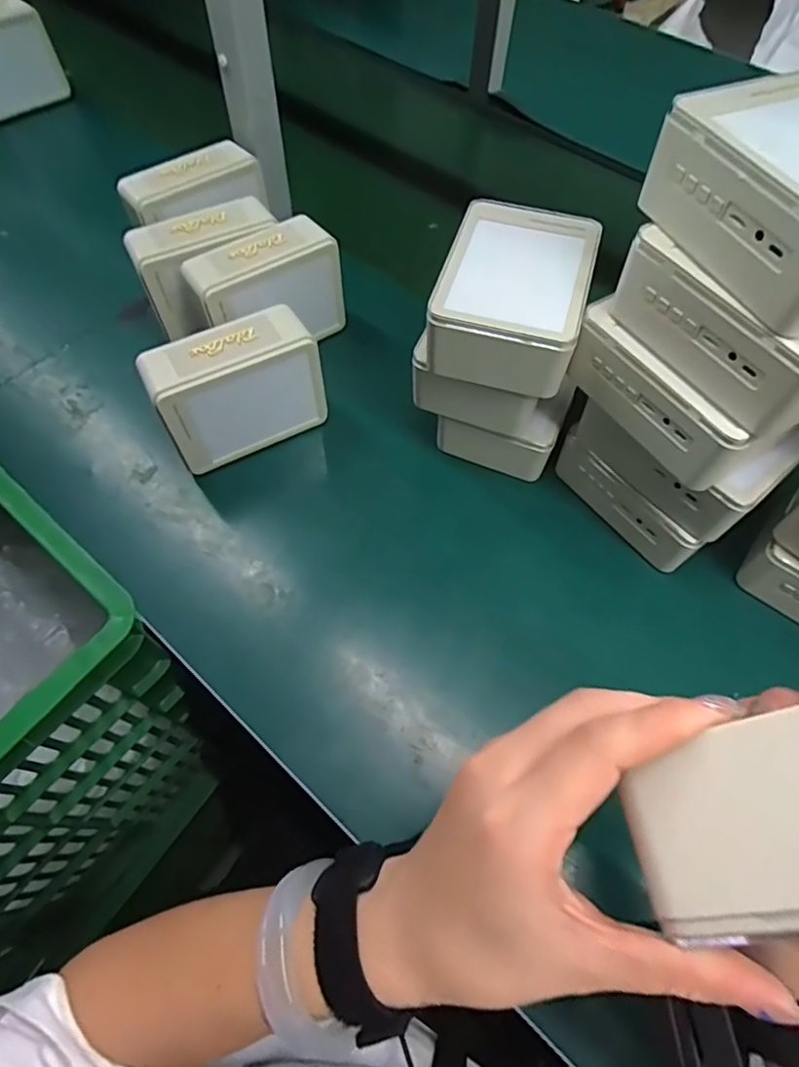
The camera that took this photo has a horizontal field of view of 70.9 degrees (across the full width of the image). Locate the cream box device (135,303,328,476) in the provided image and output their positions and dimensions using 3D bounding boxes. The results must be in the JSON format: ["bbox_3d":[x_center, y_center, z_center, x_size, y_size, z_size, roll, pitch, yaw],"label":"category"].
[{"bbox_3d":[-0.138,-0.118,0.496,0.134,0.122,0.052,-26,65,-15],"label":"cream box device"}]

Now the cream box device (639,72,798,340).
[{"bbox_3d":[0.220,-0.181,0.303,0.104,0.063,0.134,-21,63,-13],"label":"cream box device"}]

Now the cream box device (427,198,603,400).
[{"bbox_3d":[0.088,-0.182,0.431,0.104,0.066,0.152,16,61,7],"label":"cream box device"}]

